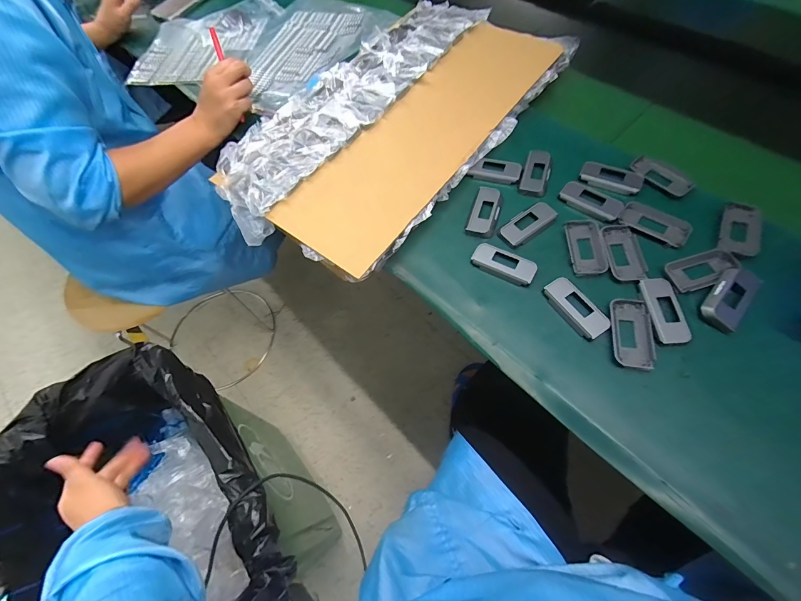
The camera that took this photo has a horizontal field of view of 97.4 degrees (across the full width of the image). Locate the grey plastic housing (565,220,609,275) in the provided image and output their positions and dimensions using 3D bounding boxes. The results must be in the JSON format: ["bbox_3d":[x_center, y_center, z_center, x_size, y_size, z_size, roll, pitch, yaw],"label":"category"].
[{"bbox_3d":[0.224,-0.065,0.424,0.038,0.011,0.076,0,62,5],"label":"grey plastic housing"}]

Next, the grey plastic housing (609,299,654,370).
[{"bbox_3d":[0.244,0.034,0.371,0.039,0.009,0.076,7,63,8],"label":"grey plastic housing"}]

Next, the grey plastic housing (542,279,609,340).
[{"bbox_3d":[0.199,0.008,0.399,0.032,0.014,0.075,-29,64,-10],"label":"grey plastic housing"}]

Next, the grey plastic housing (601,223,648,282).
[{"bbox_3d":[0.263,-0.057,0.415,0.039,0.008,0.081,-1,62,4],"label":"grey plastic housing"}]

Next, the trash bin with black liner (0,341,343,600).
[{"bbox_3d":[-0.377,0.429,0.721,0.331,0.625,0.452,-39,66,-15],"label":"trash bin with black liner"}]

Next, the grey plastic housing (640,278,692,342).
[{"bbox_3d":[0.288,0.011,0.383,0.032,0.009,0.076,-5,62,2],"label":"grey plastic housing"}]

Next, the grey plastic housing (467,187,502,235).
[{"bbox_3d":[0.112,-0.119,0.463,0.036,0.012,0.078,17,65,13],"label":"grey plastic housing"}]

